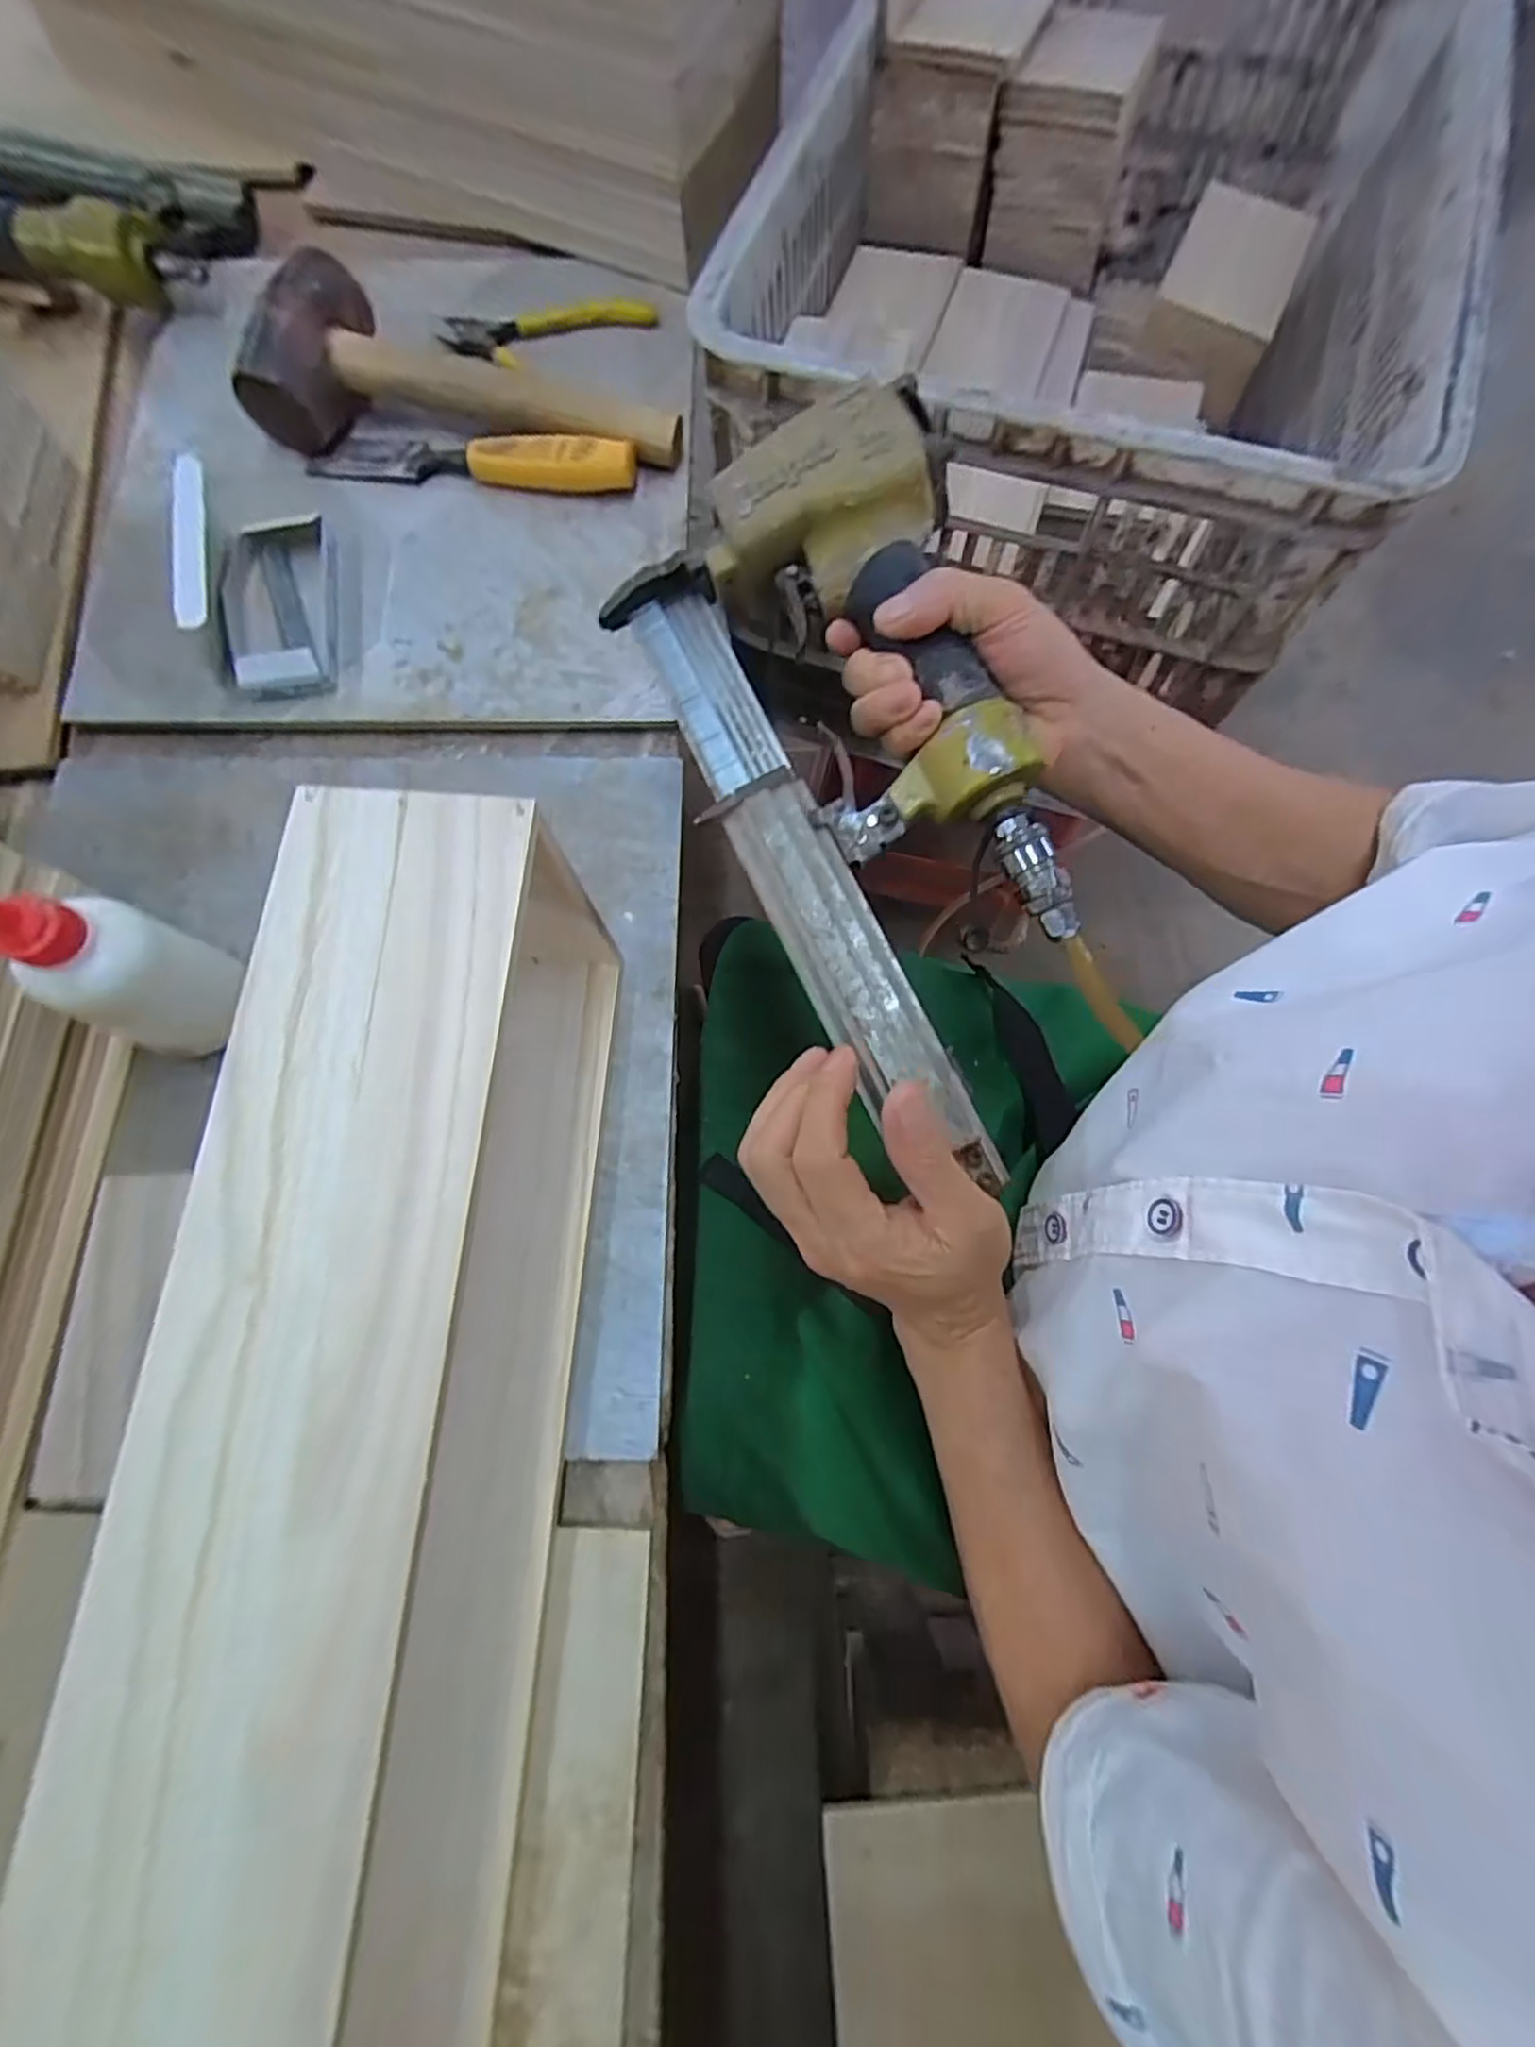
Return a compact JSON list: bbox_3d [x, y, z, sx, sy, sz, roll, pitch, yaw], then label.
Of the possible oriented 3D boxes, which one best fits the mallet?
[{"bbox_3d":[-0.200,-0.437,0.477,0.286,0.062,0.100,5,74,0],"label":"mallet"}]

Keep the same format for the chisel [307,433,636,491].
[{"bbox_3d":[-0.203,-0.389,0.481,0.226,0.034,0.031,6,74,1],"label":"chisel"}]

